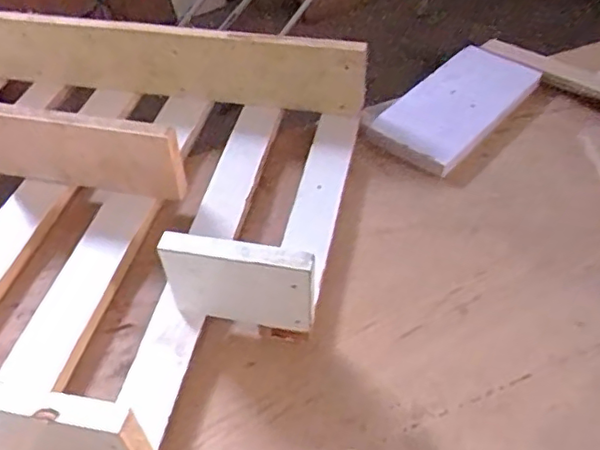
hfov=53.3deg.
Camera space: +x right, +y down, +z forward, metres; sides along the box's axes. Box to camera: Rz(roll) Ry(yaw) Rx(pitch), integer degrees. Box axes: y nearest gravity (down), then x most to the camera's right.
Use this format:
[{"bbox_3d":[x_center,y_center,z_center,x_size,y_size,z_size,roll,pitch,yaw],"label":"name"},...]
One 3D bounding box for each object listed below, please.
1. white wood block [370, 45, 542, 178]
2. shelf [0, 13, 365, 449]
[{"bbox_3d":[0.184,-0.140,0.687,0.192,0.015,0.105,-40,64,-21],"label":"white wood block"},{"bbox_3d":[-0.224,0.020,0.503,0.475,0.110,0.554,7,47,10],"label":"shelf"}]

